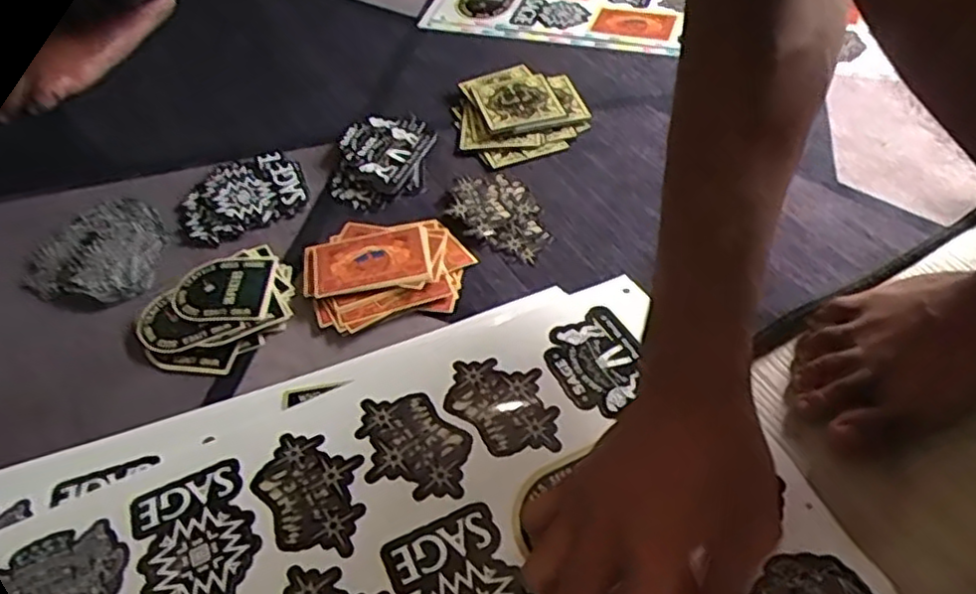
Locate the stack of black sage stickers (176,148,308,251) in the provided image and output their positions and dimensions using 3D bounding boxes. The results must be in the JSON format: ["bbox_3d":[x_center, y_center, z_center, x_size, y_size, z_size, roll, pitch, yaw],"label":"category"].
[{"bbox_3d":[-0.200,-0.083,0.563,0.099,0.010,0.087,-32,54,-22],"label":"stack of black sage stickers"}]

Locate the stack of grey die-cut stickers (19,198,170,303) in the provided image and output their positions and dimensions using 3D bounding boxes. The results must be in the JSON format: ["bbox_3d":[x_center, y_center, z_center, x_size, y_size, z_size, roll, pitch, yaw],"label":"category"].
[{"bbox_3d":[-0.297,-0.041,0.539,0.102,0.011,0.103,2,49,7],"label":"stack of grey die-cut stickers"}]

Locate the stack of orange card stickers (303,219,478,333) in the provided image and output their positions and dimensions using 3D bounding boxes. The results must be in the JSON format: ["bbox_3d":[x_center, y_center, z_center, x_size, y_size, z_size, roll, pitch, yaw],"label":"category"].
[{"bbox_3d":[-0.072,-0.022,0.496,0.114,0.007,0.088,-13,49,-6],"label":"stack of orange card stickers"}]

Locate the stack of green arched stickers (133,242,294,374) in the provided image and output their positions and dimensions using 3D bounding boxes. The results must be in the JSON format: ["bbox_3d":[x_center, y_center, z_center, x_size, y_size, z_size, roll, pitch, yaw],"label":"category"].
[{"bbox_3d":[-0.185,0.007,0.485,0.084,0.009,0.106,35,60,30],"label":"stack of green arched stickers"}]

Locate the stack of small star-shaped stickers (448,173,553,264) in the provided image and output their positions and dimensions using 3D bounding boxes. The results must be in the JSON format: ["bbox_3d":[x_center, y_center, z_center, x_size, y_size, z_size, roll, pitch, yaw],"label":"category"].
[{"bbox_3d":[0.007,-0.063,0.530,0.063,0.009,0.096,-17,49,-10],"label":"stack of small star-shaped stickers"}]

